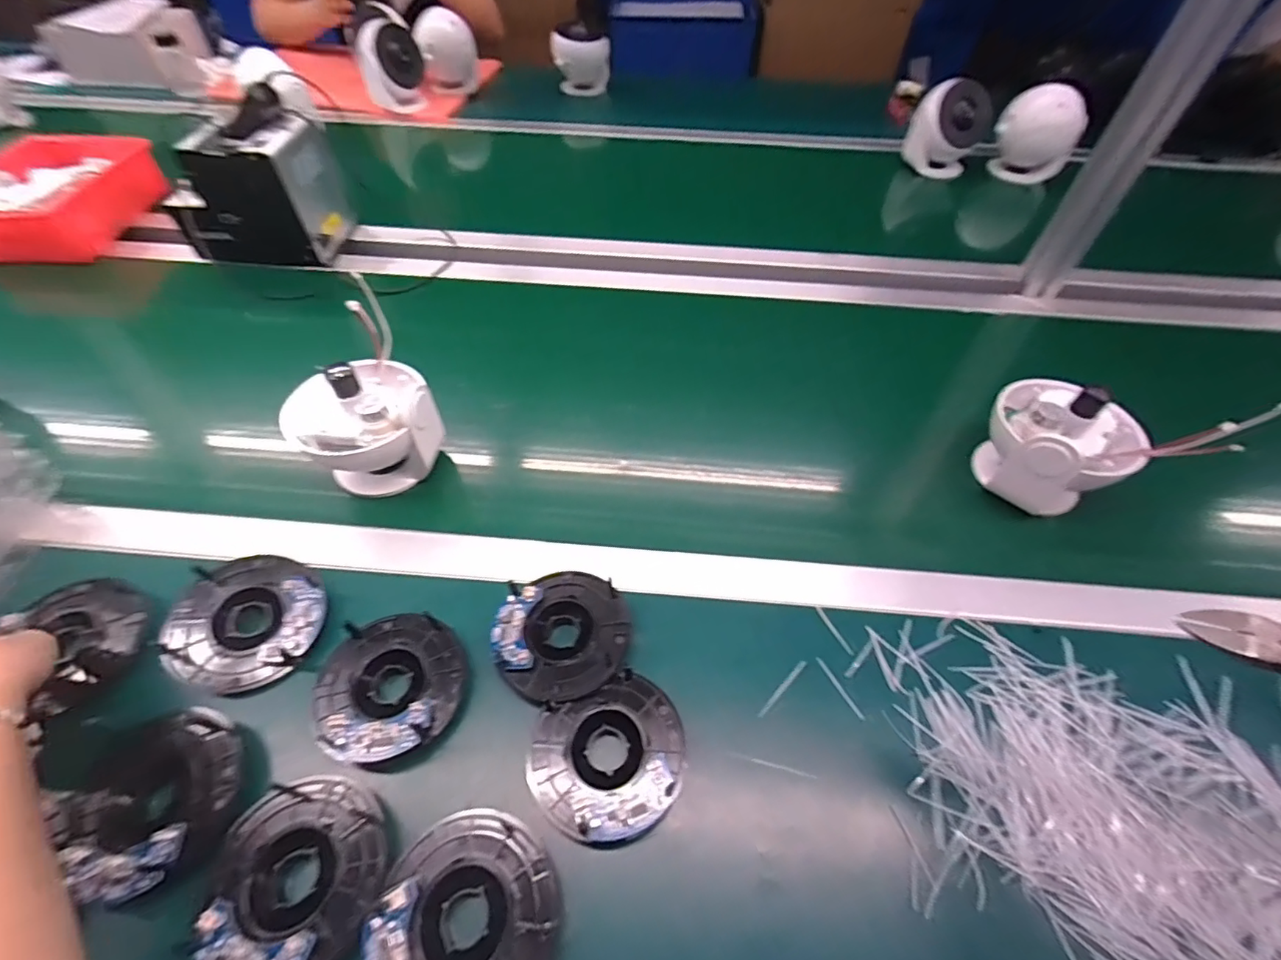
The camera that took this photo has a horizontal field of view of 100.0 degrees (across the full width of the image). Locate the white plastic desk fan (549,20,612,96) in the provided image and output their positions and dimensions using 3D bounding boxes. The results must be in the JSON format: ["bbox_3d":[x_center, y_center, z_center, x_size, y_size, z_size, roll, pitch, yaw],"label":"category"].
[{"bbox_3d":[-0.127,-0.910,1.170,0.124,0.117,0.074,-5,49,-6],"label":"white plastic desk fan"}]

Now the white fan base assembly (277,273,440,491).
[{"bbox_3d":[-0.255,-0.064,0.485,0.114,0.131,0.122,-30,59,-23],"label":"white fan base assembly"}]

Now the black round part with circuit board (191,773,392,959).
[{"bbox_3d":[-0.197,0.227,0.311,0.093,0.016,0.098,-20,55,-18],"label":"black round part with circuit board"}]

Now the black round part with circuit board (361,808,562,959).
[{"bbox_3d":[-0.097,0.246,0.304,0.097,0.022,0.097,1,52,-2],"label":"black round part with circuit board"}]

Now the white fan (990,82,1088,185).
[{"bbox_3d":[0.661,-0.571,0.904,0.122,0.155,0.124,28,56,18],"label":"white fan"}]

